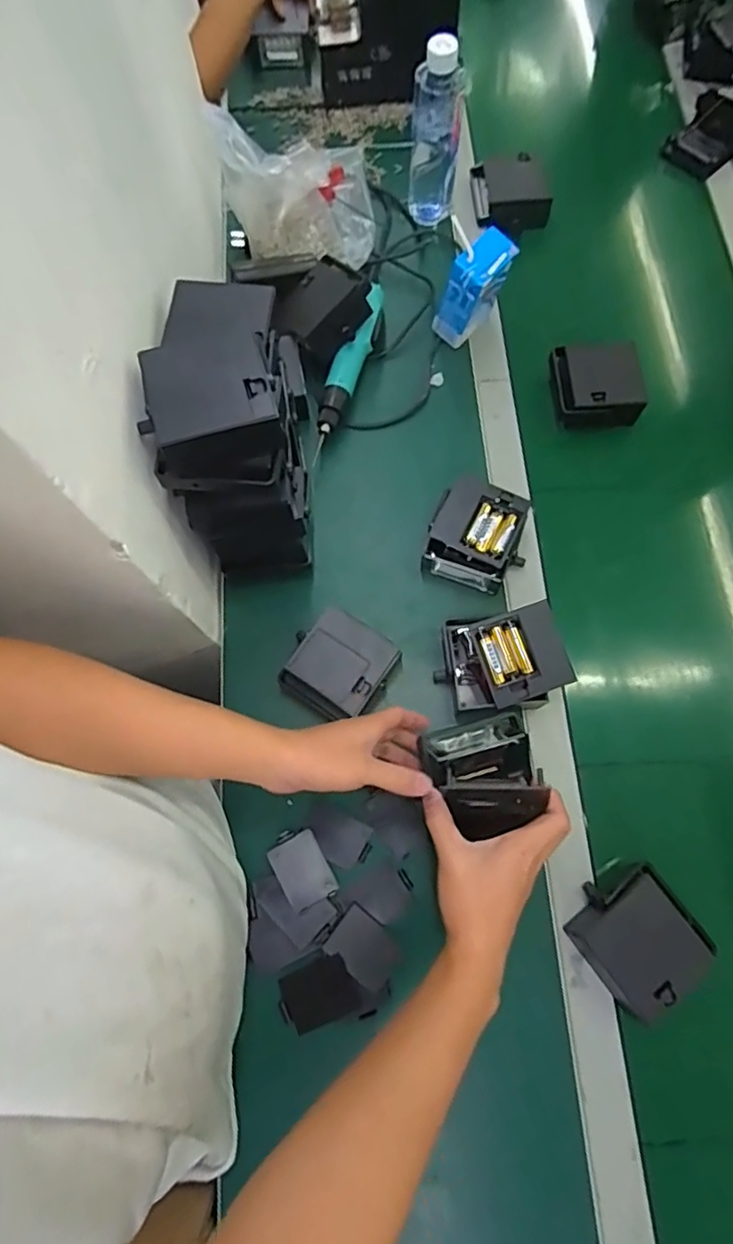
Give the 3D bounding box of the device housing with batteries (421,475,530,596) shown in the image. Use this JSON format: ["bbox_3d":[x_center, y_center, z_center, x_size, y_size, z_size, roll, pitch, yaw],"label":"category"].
[{"bbox_3d":[0.116,-0.088,0.611,0.099,0.049,0.099,19,75,7],"label":"device housing with batteries"}]

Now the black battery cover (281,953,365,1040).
[{"bbox_3d":[-0.039,0.316,0.504,0.066,0.007,0.046,-23,74,-6],"label":"black battery cover"}]

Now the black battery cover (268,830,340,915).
[{"bbox_3d":[-0.059,0.224,0.539,0.046,0.007,0.066,-27,75,-7],"label":"black battery cover"}]

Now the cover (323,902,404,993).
[{"bbox_3d":[-0.001,0.284,0.515,0.061,0.009,0.045,37,77,11],"label":"cover"}]

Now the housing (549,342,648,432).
[{"bbox_3d":[0.258,-0.270,0.670,0.088,0.047,0.090,-5,73,0],"label":"housing"}]

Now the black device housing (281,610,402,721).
[{"bbox_3d":[-0.025,0.044,0.576,0.090,0.039,0.090,35,77,11],"label":"black device housing"}]

